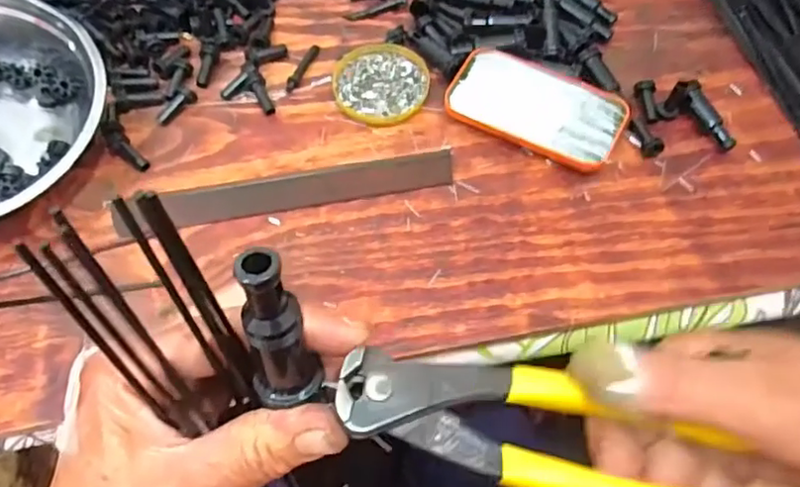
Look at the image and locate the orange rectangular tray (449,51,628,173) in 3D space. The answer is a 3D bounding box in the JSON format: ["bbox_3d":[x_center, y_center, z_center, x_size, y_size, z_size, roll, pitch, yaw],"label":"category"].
[{"bbox_3d":[0.115,-0.114,0.521,0.143,0.021,0.076,25,64,12],"label":"orange rectangular tray"}]

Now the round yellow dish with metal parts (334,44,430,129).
[{"bbox_3d":[-0.017,-0.143,0.547,0.082,0.009,0.090,0,62,-1],"label":"round yellow dish with metal parts"}]

